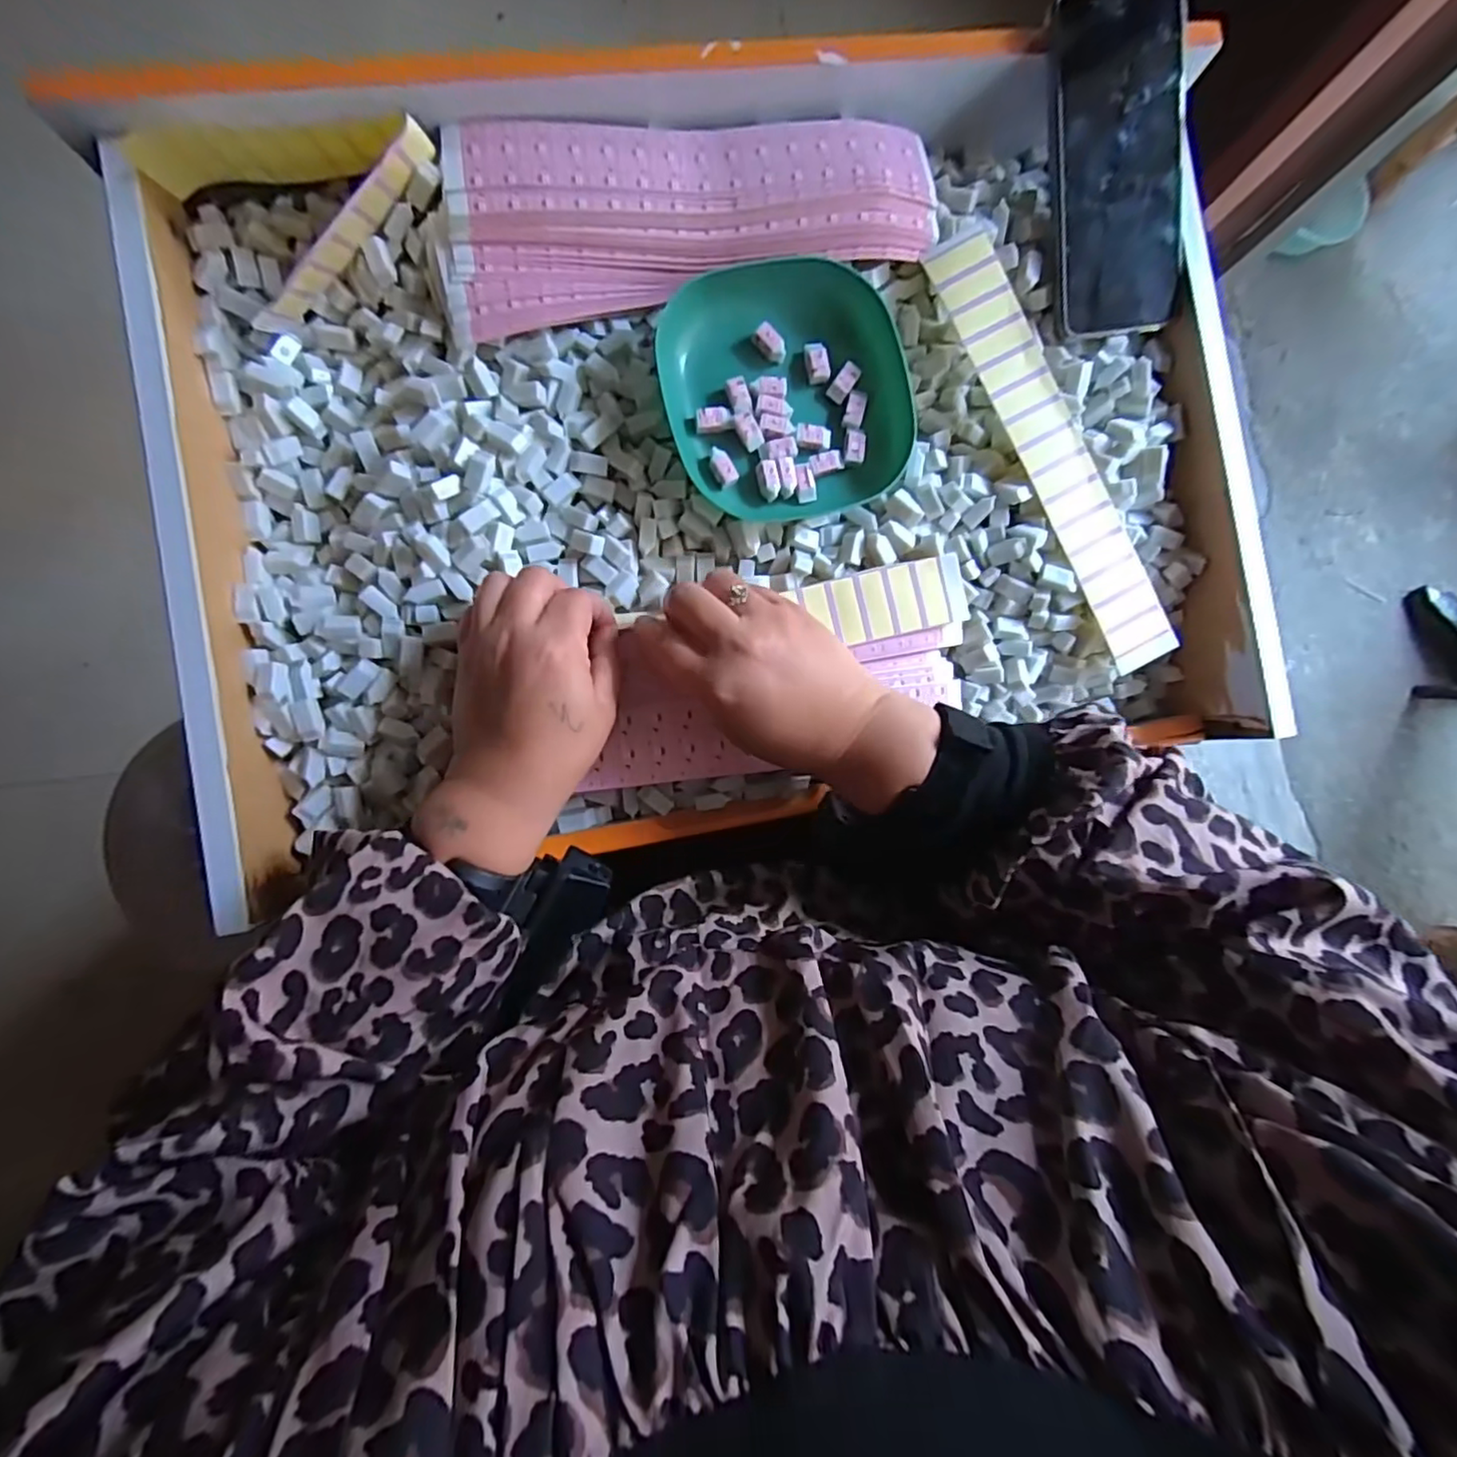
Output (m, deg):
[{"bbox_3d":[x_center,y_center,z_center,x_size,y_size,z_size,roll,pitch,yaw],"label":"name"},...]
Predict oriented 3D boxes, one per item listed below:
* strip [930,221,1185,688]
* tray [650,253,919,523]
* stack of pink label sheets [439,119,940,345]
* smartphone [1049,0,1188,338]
[{"bbox_3d":[0.190,-0.160,0.369,0.040,0.005,0.266,-28,94,-4],"label":"strip"},{"bbox_3d":[0.032,-0.192,0.357,0.132,0.034,0.133,-16,88,-7],"label":"tray"},{"bbox_3d":[-0.021,-0.288,0.352,0.270,0.027,0.092,-12,88,-7],"label":"stack of pink label sheets"},{"bbox_3d":[0.220,-0.315,0.355,0.076,0.008,0.163,-12,107,-2],"label":"smartphone"}]

